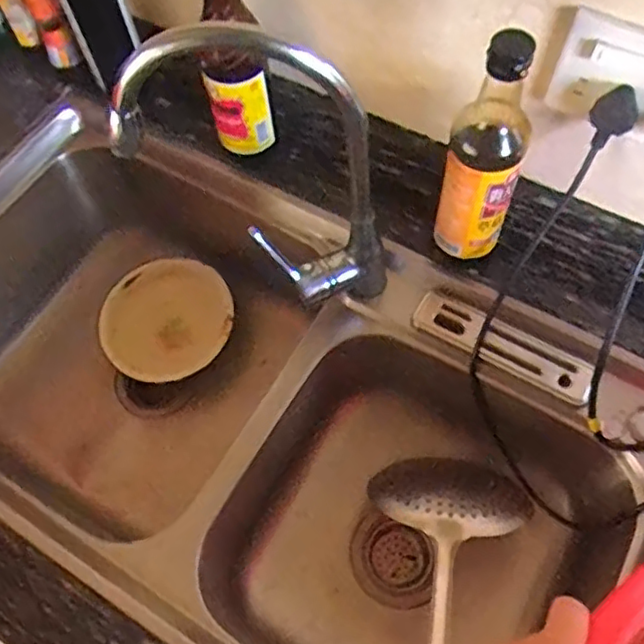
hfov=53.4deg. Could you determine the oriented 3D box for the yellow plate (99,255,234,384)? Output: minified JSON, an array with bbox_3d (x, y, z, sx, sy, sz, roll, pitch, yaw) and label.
[{"bbox_3d":[-0.199,-0.004,0.821,0.160,0.029,0.164,-1,63,2],"label":"yellow plate"}]

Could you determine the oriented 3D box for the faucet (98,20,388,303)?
[{"bbox_3d":[-0.049,-0.111,0.536,0.210,0.305,0.073,11,64,8],"label":"faucet"}]

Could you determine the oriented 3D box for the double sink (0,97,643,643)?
[{"bbox_3d":[-0.073,0.089,0.692,0.780,0.254,0.396,30,68,16],"label":"double sink"}]

